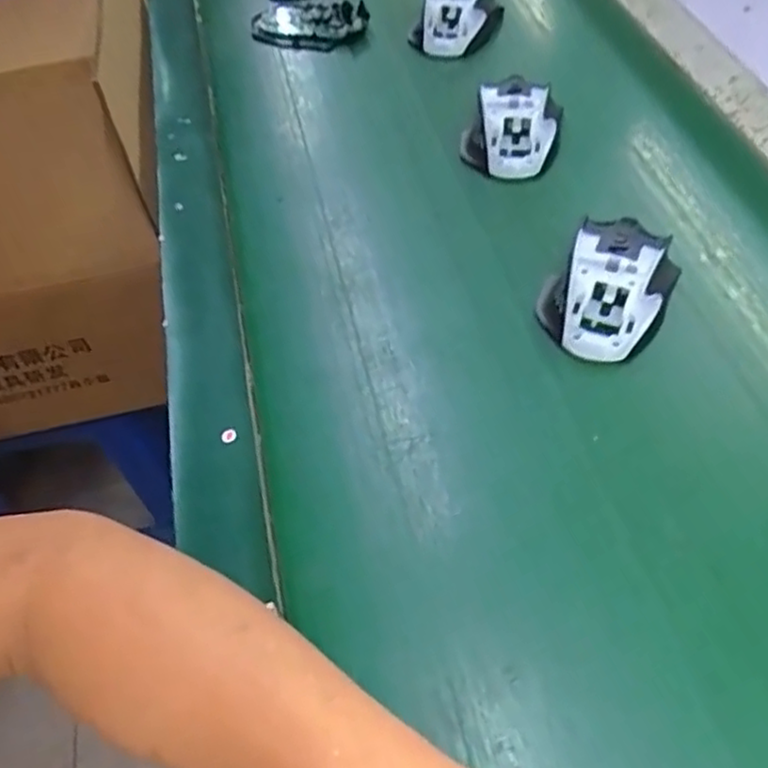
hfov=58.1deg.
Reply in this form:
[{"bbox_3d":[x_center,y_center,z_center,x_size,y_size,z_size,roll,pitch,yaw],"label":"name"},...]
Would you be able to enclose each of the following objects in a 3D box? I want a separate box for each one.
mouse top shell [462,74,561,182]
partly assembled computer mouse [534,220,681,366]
[{"bbox_3d":[0.104,-0.204,0.543,0.082,0.037,0.091,7,54,10],"label":"mouse top shell"},{"bbox_3d":[0.143,-0.066,0.438,0.074,0.035,0.105,27,60,23],"label":"partly assembled computer mouse"}]

